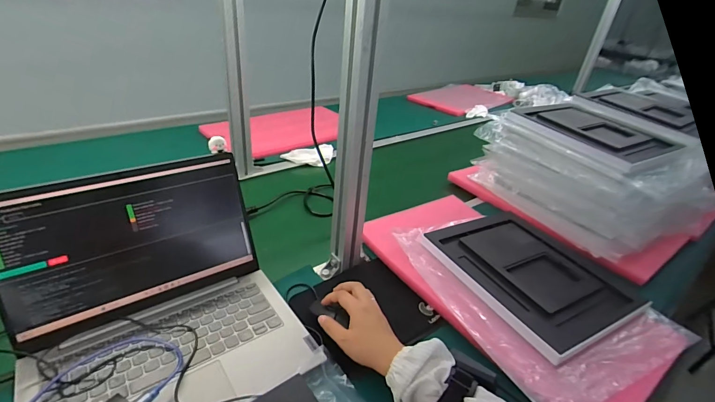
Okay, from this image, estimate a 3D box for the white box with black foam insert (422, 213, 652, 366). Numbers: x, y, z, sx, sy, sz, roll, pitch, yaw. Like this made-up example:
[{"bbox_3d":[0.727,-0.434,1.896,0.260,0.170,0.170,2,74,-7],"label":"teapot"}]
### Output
[{"bbox_3d":[0.280,0.111,0.620,0.206,0.025,0.293,-7,33,-21],"label":"white box with black foam insert"}]

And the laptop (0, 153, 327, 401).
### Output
[{"bbox_3d":[-0.248,0.115,0.464,0.320,0.185,0.304,-16,37,-35],"label":"laptop"}]

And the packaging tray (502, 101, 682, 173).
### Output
[{"bbox_3d":[0.539,-0.163,0.863,0.301,0.037,0.303,-15,43,-31],"label":"packaging tray"}]

